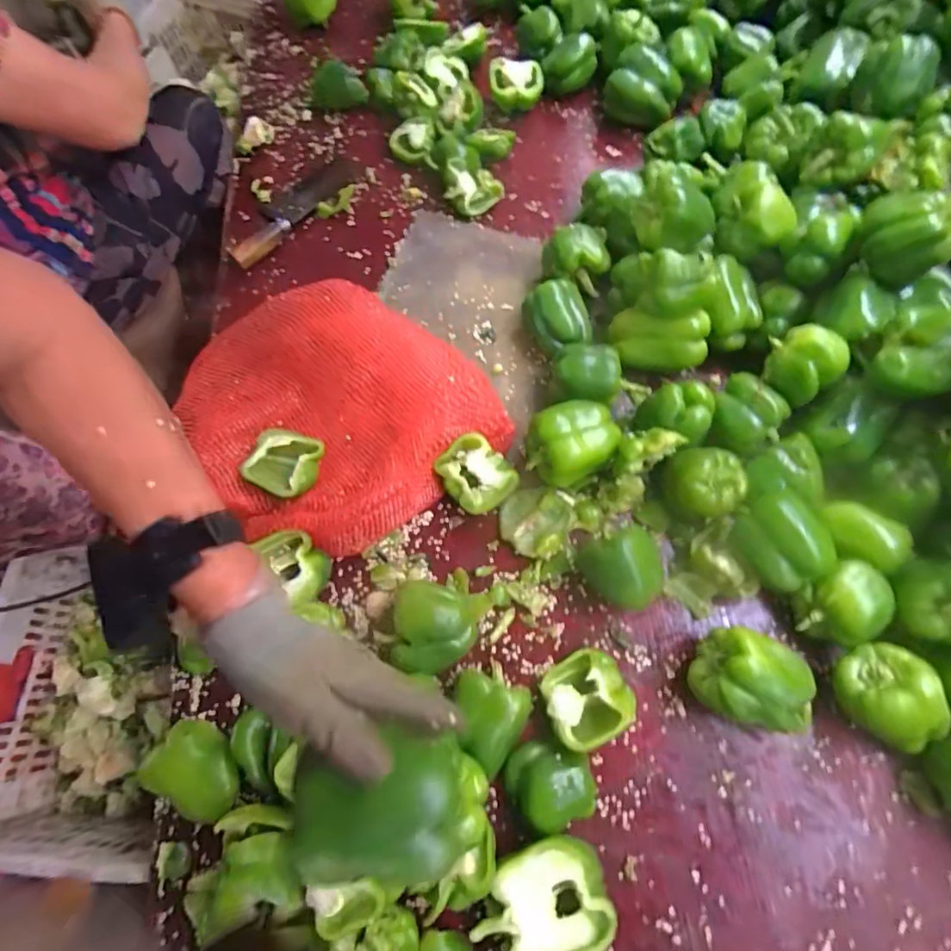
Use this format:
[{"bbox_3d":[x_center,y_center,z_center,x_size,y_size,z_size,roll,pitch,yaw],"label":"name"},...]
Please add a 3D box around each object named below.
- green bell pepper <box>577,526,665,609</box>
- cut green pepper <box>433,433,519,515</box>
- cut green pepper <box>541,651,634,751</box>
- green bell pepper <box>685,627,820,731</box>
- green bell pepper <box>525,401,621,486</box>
[{"bbox_3d":[0.166,0.111,0.599,0.084,0.068,0.081,-1,68,2],"label":"green bell pepper"},{"bbox_3d":[0.001,0.001,0.650,0.073,0.046,0.092,-39,72,-13],"label":"cut green pepper"},{"bbox_3d":[0.115,0.235,0.558,0.080,0.067,0.083,-1,68,2],"label":"cut green pepper"},{"bbox_3d":[0.282,0.209,0.549,0.101,0.094,0.089,10,69,6],"label":"green bell pepper"},{"bbox_3d":[0.115,-0.037,0.637,0.108,0.072,0.088,-23,69,-7],"label":"green bell pepper"}]

